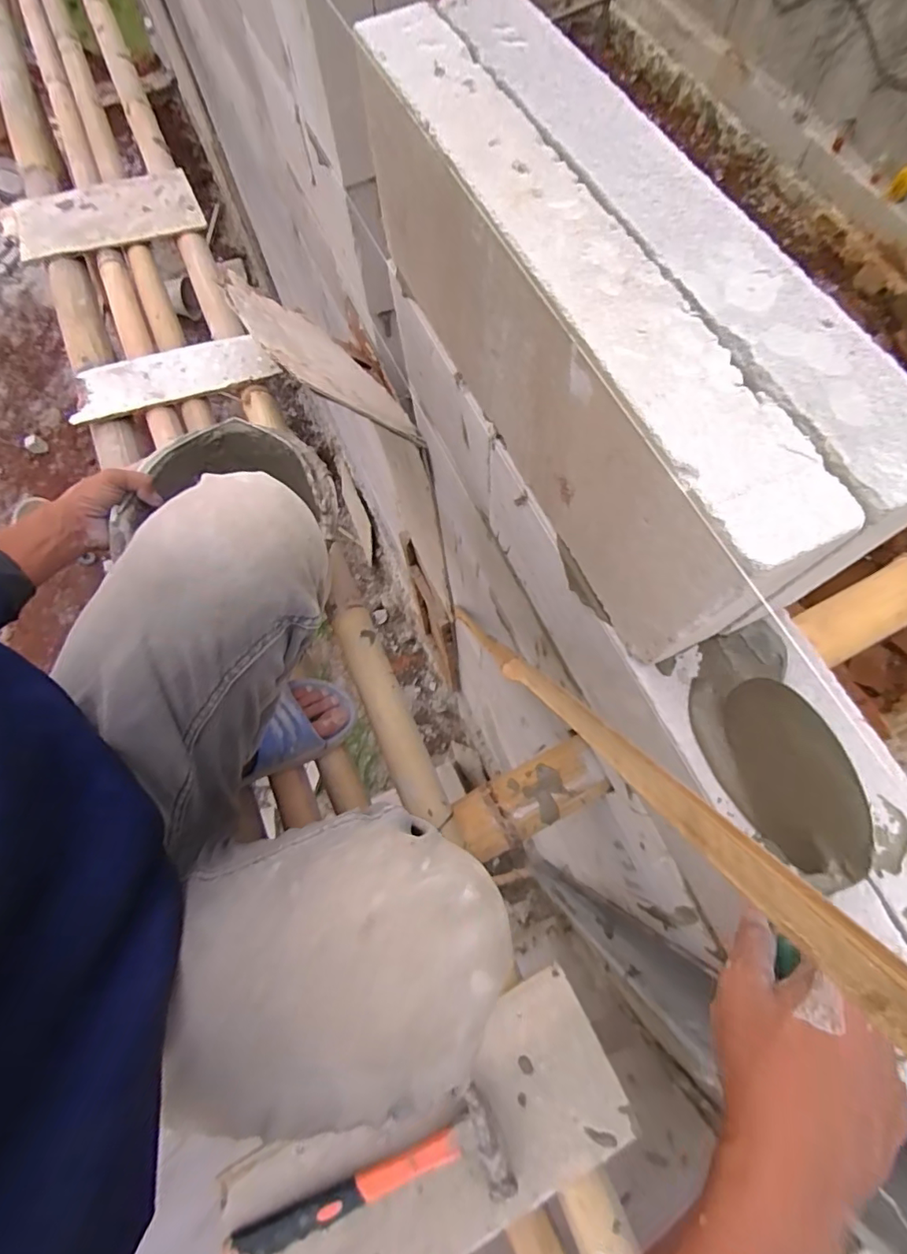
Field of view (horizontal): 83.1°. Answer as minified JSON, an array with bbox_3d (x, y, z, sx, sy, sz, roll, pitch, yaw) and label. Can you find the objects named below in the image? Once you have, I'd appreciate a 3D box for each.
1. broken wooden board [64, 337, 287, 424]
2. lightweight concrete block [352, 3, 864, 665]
[{"bbox_3d":[-0.518,-0.466,0.946,0.346,0.016,0.123,-22,73,-13],"label":"broken wooden board"},{"bbox_3d":[0.068,-0.260,0.454,0.100,0.201,0.585,-25,72,-6],"label":"lightweight concrete block"}]

